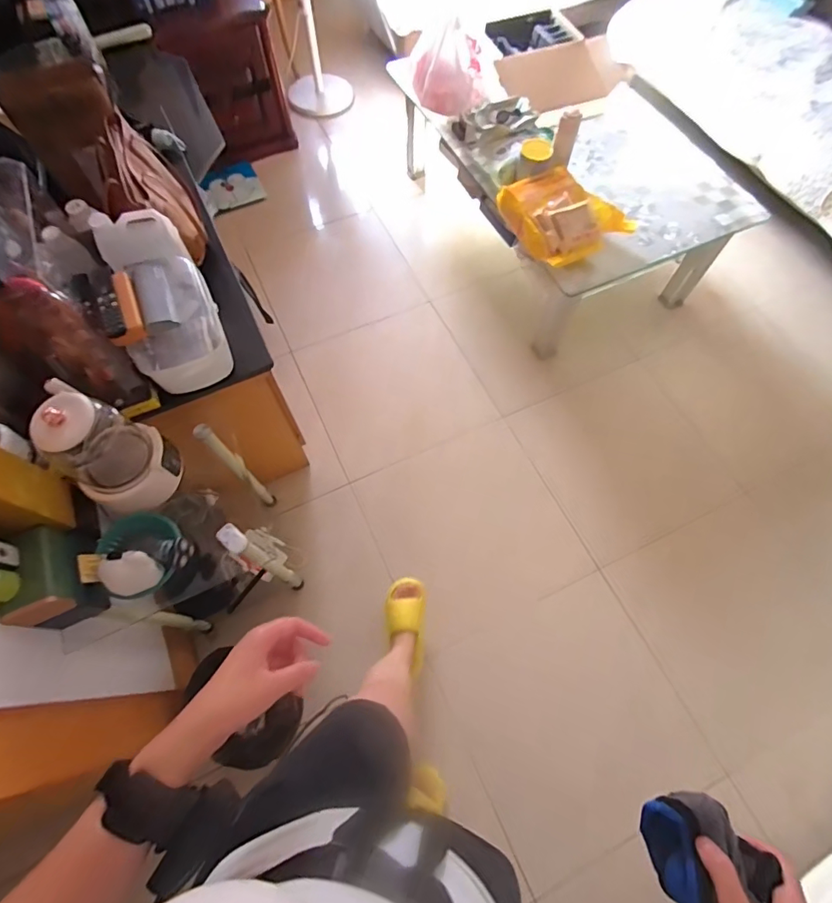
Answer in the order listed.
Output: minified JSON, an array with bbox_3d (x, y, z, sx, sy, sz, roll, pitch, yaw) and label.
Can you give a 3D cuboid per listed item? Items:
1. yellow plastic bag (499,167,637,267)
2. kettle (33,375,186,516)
[{"bbox_3d":[0.443,-0.722,1.421,0.271,0.104,0.351,-38,72,-17],"label":"yellow plastic bag"},{"bbox_3d":[-0.580,-0.006,0.865,0.178,0.237,0.162,18,66,6],"label":"kettle"}]

